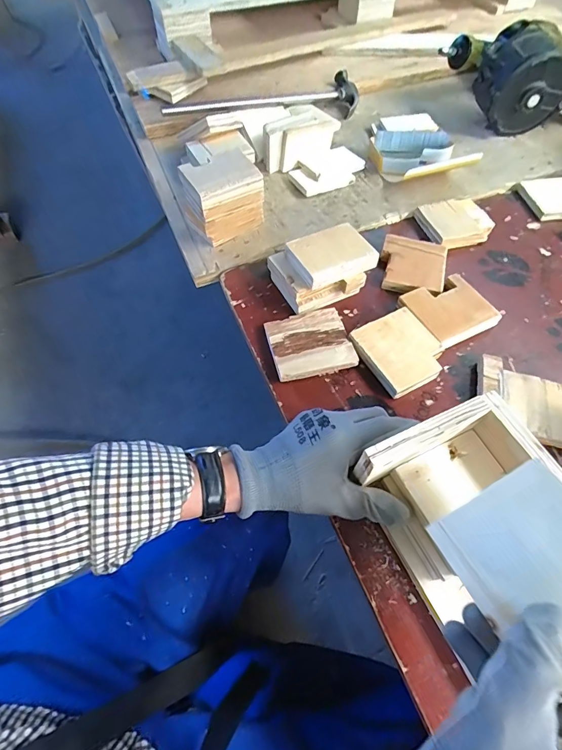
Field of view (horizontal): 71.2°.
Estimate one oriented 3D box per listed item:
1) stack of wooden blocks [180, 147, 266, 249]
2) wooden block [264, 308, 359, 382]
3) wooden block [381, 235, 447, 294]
[{"bbox_3d":[-0.086,-0.249,0.548,0.097,0.094,0.084,-27,62,-15],"label":"stack of wooden blocks"},{"bbox_3d":[0.033,-0.038,0.457,0.090,0.019,0.084,-14,60,-7],"label":"wooden block"},{"bbox_3d":[0.176,-0.147,0.526,0.084,0.013,0.096,16,61,10],"label":"wooden block"}]

